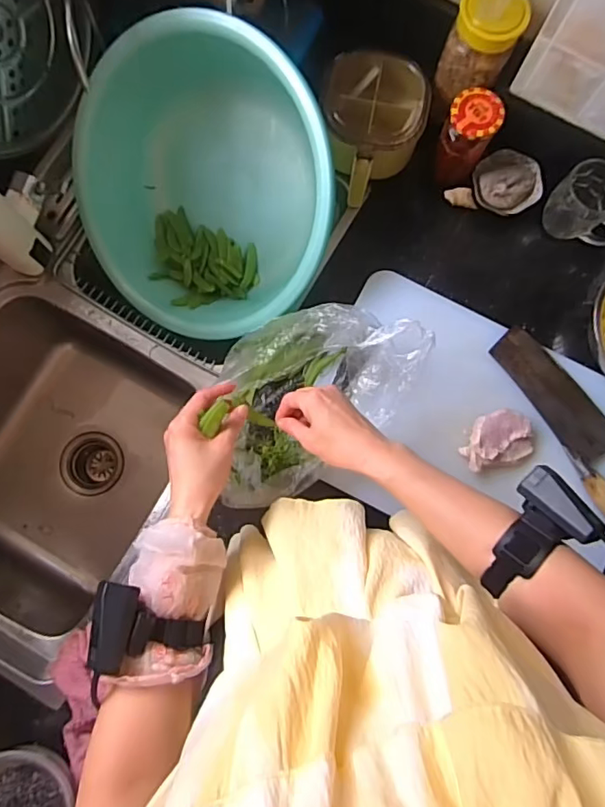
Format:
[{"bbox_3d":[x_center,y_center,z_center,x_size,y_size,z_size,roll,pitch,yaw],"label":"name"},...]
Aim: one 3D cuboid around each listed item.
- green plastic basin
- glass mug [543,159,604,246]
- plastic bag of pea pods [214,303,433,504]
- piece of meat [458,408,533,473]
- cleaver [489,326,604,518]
[{"bbox_3d":[-0.127,-0.284,0.721,0.363,0.188,0.391,6,121,10],"label":"green plastic basin"},{"bbox_3d":[0.385,-0.264,0.703,0.097,0.083,0.073,38,83,4],"label":"glass mug"},{"bbox_3d":[-0.005,-0.019,0.643,0.276,0.123,0.187,-38,84,-6],"label":"plastic bag of pea pods"},{"bbox_3d":[0.250,0.044,0.672,0.091,0.027,0.066,-15,82,-3],"label":"piece of meat"},{"bbox_3d":[0.360,0.027,0.689,0.080,0.033,0.291,-30,83,-5],"label":"cleaver"}]

